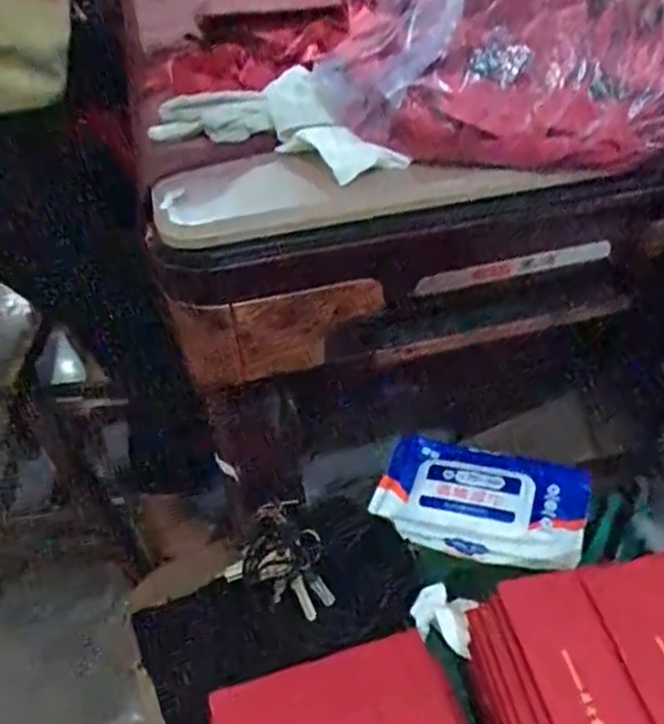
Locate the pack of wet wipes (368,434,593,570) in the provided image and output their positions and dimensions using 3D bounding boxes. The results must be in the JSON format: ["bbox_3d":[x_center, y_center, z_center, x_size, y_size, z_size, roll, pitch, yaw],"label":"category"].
[{"bbox_3d":[0.119,0.109,0.542,0.165,0.030,0.097,6,41,12],"label":"pack of wet wipes"}]

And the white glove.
[{"bbox_3d":[-0.037,-0.171,0.473,0.188,0.040,0.069,16,44,23],"label":"white glove"}]

